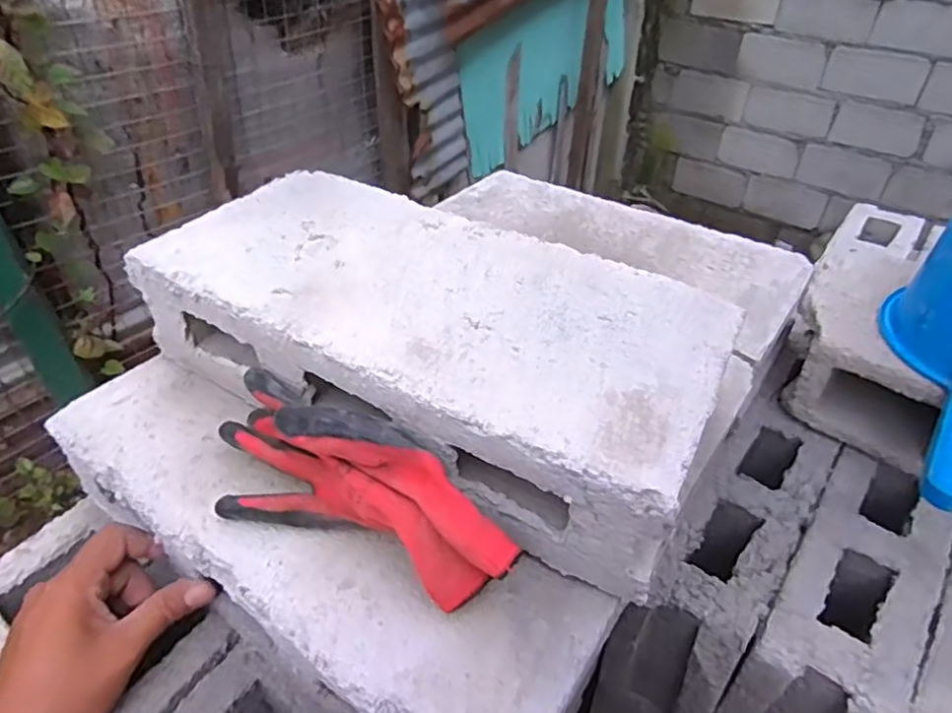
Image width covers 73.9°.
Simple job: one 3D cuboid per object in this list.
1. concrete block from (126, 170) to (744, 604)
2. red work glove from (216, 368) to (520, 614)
[{"bbox_3d":[-0.030,-0.011,0.468,0.392,0.109,0.194,20,43,22],"label":"concrete block"},{"bbox_3d":[-0.076,0.082,0.373,0.205,0.083,0.074,24,45,25],"label":"red work glove"}]

